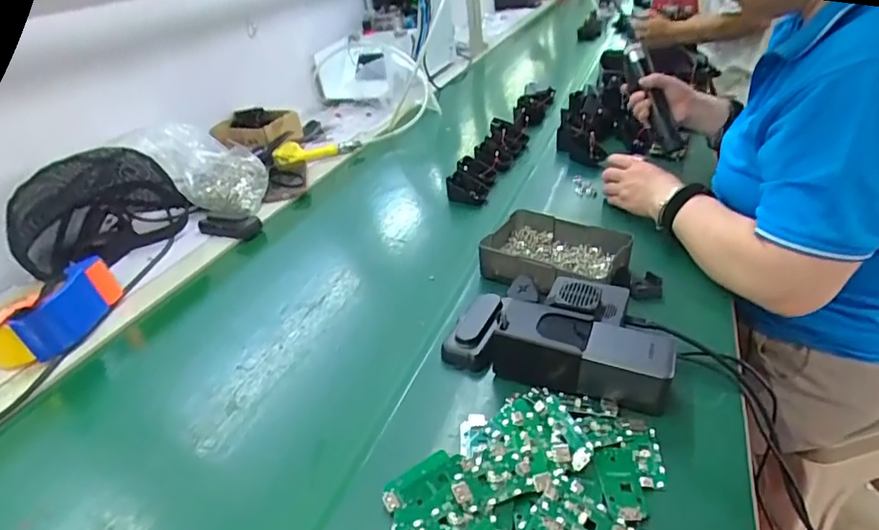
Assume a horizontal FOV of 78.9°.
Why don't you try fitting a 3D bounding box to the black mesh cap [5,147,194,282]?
[{"bbox_3d":[-0.533,-0.102,0.843,0.194,0.136,0.189,-12,32,-7],"label":"black mesh cap"}]

